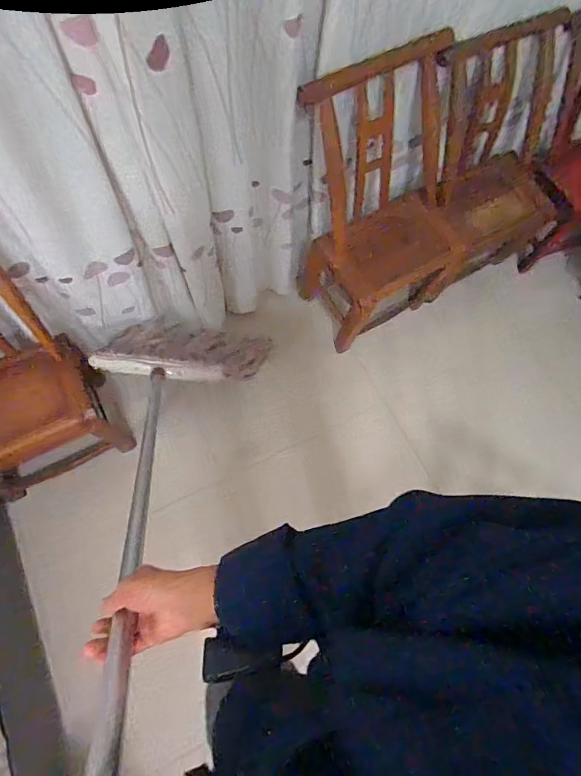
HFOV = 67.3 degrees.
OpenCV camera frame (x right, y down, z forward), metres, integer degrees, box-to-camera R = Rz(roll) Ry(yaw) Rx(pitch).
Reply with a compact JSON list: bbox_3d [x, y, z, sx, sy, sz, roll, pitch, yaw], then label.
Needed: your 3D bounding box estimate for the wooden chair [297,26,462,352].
[{"bbox_3d":[0.312,-0.537,1.348,0.495,0.743,0.368,-31,72,-13],"label":"wooden chair"}]

